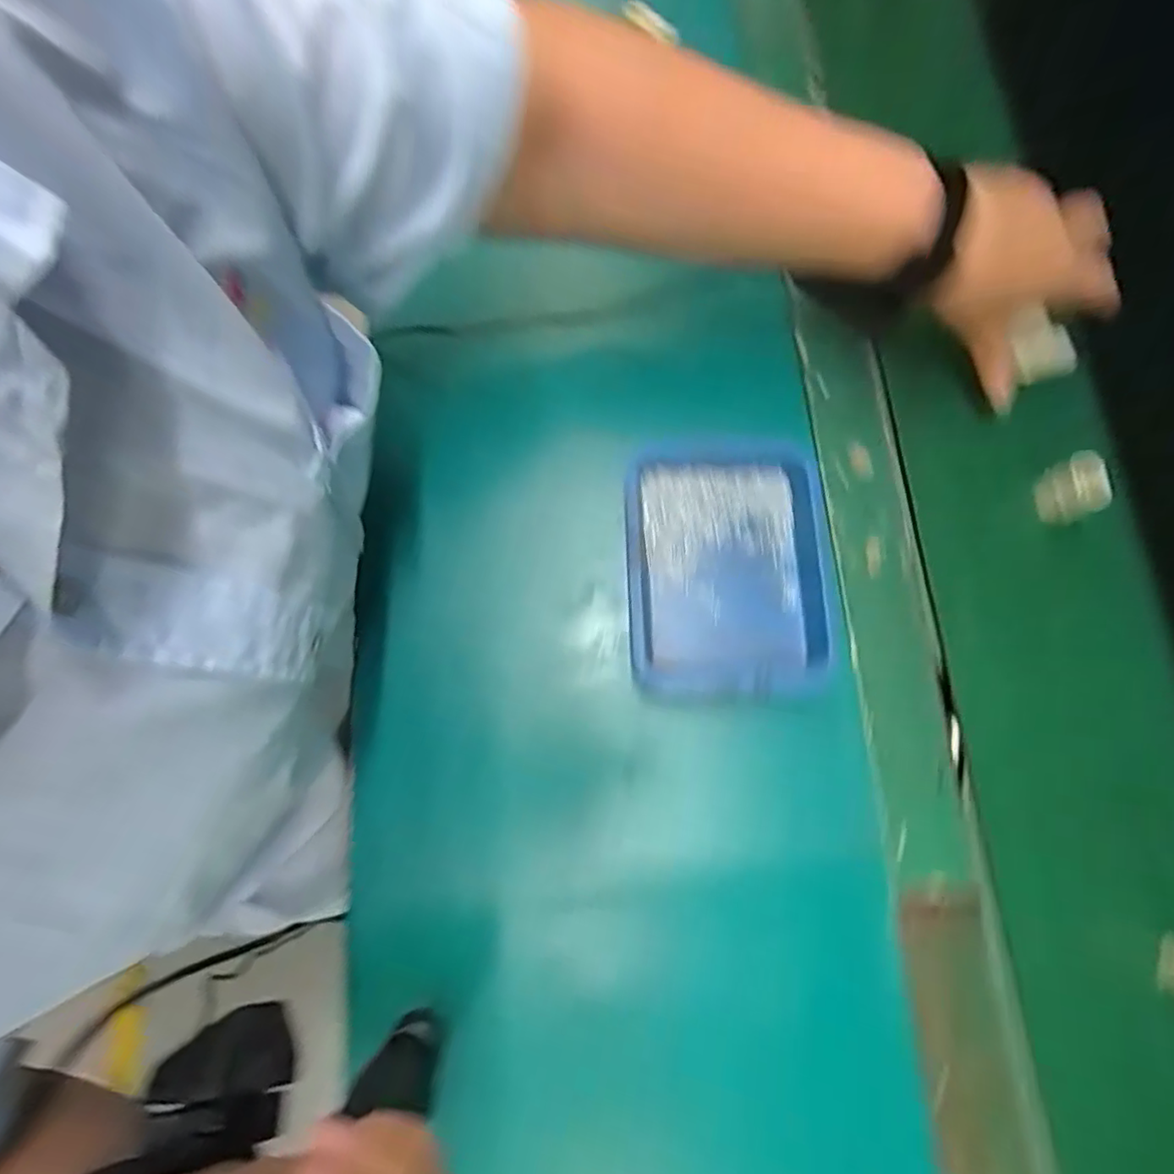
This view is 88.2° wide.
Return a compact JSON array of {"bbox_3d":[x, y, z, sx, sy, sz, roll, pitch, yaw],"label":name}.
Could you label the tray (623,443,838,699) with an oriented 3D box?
[{"bbox_3d":[0.088,-0.011,0.383,0.124,0.033,0.157,-2,75,-2],"label":"tray"}]

